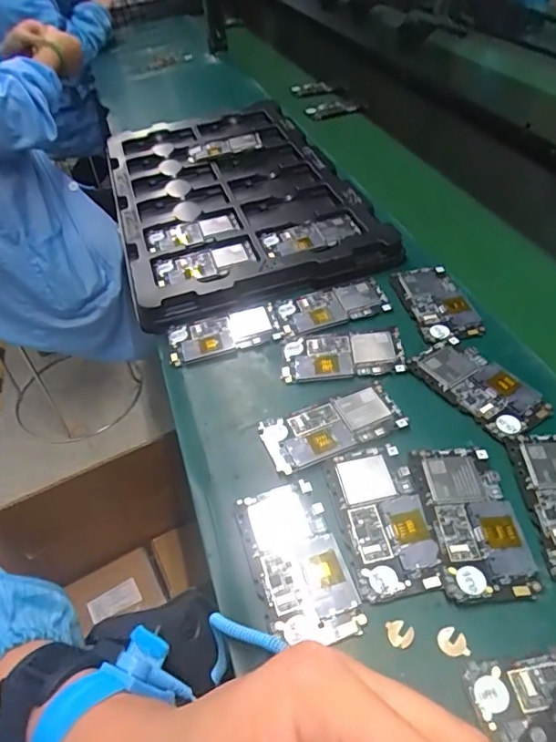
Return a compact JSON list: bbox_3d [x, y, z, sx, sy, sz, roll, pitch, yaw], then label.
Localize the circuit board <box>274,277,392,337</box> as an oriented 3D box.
[{"bbox_3d":[0.063,-0.074,0.602,0.128,0.006,0.063,-16,47,-10],"label":"circuit board"}]

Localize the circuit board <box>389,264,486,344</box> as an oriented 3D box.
[{"bbox_3d":[0.176,-0.077,0.588,0.066,0.006,0.129,-11,46,-5],"label":"circuit board"}]

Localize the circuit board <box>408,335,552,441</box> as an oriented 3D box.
[{"bbox_3d":[0.188,0.013,0.495,0.067,0.004,0.123,-27,49,-19],"label":"circuit board"}]

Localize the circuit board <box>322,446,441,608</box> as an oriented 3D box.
[{"bbox_3d":[0.082,0.114,0.412,0.063,0.007,0.124,-10,46,-4],"label":"circuit board"}]

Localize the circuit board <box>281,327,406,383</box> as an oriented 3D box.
[{"bbox_3d":[0.066,-0.018,0.542,0.121,0.005,0.063,-4,46,2],"label":"circuit board"}]

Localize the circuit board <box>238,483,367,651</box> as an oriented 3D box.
[{"bbox_3d":[0.014,0.139,0.391,0.066,0.004,0.124,-16,47,-9],"label":"circuit board"}]

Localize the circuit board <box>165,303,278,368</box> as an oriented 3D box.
[{"bbox_3d":[-0.061,-0.042,0.586,0.122,0.007,0.055,-16,54,-5],"label":"circuit board"}]

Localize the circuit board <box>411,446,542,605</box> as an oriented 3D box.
[{"bbox_3d":[0.148,0.111,0.401,0.062,0.006,0.126,-4,46,2],"label":"circuit board"}]

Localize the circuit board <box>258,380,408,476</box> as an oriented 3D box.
[{"bbox_3d":[0.049,0.051,0.477,0.125,0.004,0.064,-19,41,-9],"label":"circuit board"}]

